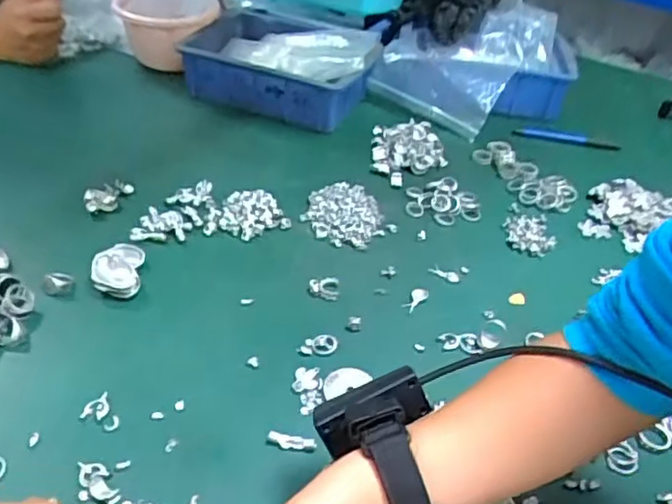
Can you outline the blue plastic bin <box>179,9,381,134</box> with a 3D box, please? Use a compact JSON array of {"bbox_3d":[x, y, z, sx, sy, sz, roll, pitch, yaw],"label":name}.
[{"bbox_3d":[-0.075,-0.270,0.896,0.254,0.081,0.198,12,39,8],"label":"blue plastic bin"}]

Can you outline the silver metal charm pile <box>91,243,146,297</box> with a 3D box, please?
[{"bbox_3d":[-0.202,0.014,0.584,0.042,0.021,0.067,-2,39,-9],"label":"silver metal charm pile"}]

